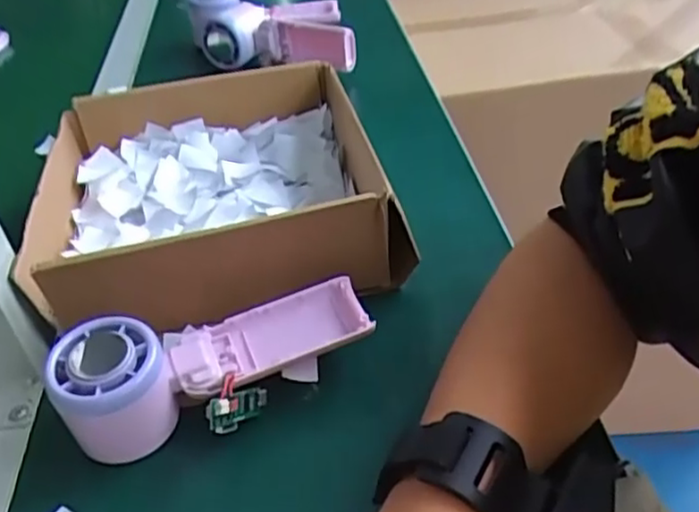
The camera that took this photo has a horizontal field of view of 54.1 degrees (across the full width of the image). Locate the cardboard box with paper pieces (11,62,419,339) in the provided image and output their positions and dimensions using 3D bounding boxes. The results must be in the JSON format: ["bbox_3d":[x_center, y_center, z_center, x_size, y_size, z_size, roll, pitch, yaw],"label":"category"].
[{"bbox_3d":[-0.092,-0.043,0.475,0.223,0.075,0.229,-11,39,-7],"label":"cardboard box with paper pieces"}]

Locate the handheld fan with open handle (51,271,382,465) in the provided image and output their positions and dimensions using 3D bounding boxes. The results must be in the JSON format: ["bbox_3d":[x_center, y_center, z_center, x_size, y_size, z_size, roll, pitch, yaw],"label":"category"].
[{"bbox_3d":[-0.067,0.054,0.363,0.158,0.057,0.067,-15,40,-11],"label":"handheld fan with open handle"}]

